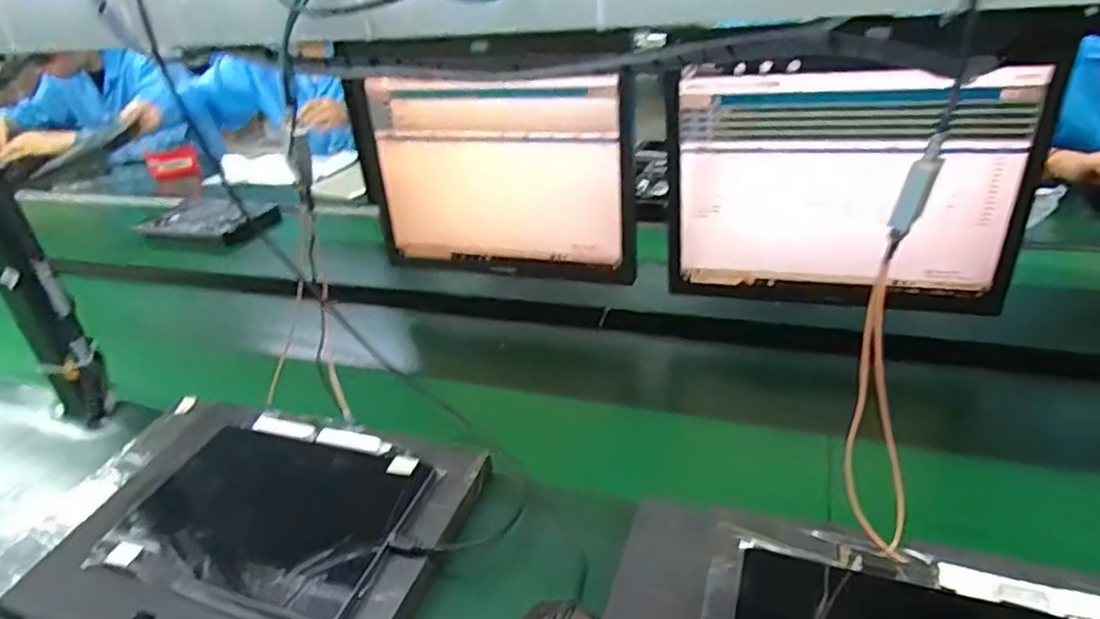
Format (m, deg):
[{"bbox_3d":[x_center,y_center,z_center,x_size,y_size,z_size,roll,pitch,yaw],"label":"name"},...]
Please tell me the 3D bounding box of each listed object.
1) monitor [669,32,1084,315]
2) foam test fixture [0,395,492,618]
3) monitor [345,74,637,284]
[{"bbox_3d":[0.316,-0.132,0.731,0.358,0.275,0.066,8,33,23],"label":"monitor"},{"bbox_3d":[-0.286,0.198,0.609,0.385,0.050,0.258,6,32,20],"label":"foam test fixture"},{"bbox_3d":[-0.066,-0.164,0.859,0.354,0.253,0.042,6,32,20],"label":"monitor"}]

